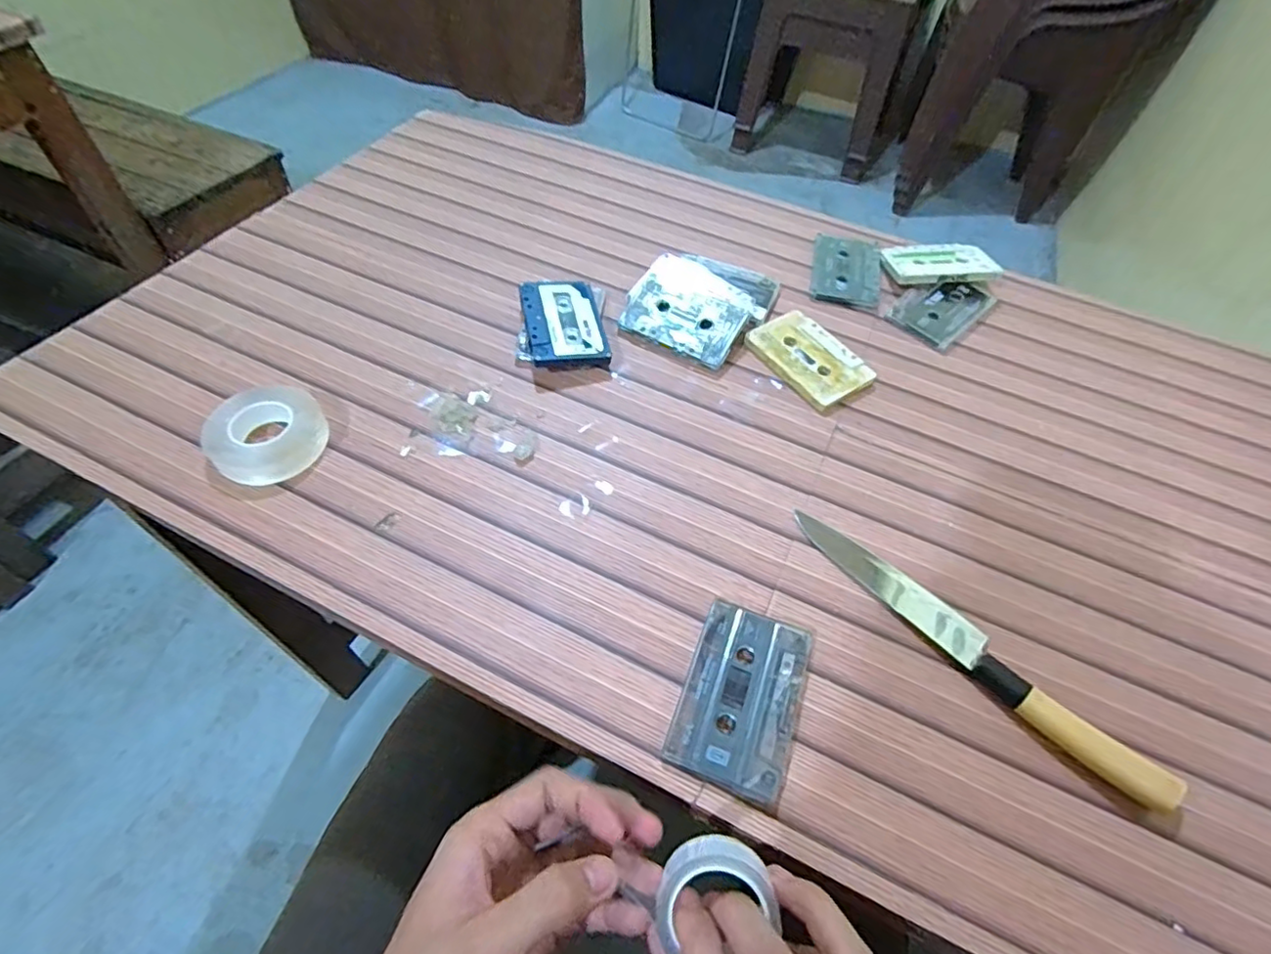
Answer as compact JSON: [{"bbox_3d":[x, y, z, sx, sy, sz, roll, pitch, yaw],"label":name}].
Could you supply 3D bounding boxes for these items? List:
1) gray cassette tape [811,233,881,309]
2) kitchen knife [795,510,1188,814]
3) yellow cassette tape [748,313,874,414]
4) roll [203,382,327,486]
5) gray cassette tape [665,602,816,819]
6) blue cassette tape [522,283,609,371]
[{"bbox_3d":[0.207,-0.204,0.597,0.062,0.013,0.097,11,54,5],"label":"gray cassette tape"},{"bbox_3d":[0.202,0.101,0.376,0.026,0.016,0.242,-35,63,-25],"label":"kitchen knife"},{"bbox_3d":[0.146,-0.101,0.521,0.068,0.012,0.098,-28,60,-21],"label":"yellow cassette tape"},{"bbox_3d":[-0.262,-0.031,0.433,0.074,0.027,0.067,-36,63,-25],"label":"roll"},{"bbox_3d":[0.062,0.126,0.351,0.065,0.013,0.103,19,55,11],"label":"gray cassette tape"},{"bbox_3d":[-0.062,-0.129,0.516,0.062,0.016,0.095,-6,56,-16],"label":"blue cassette tape"}]

